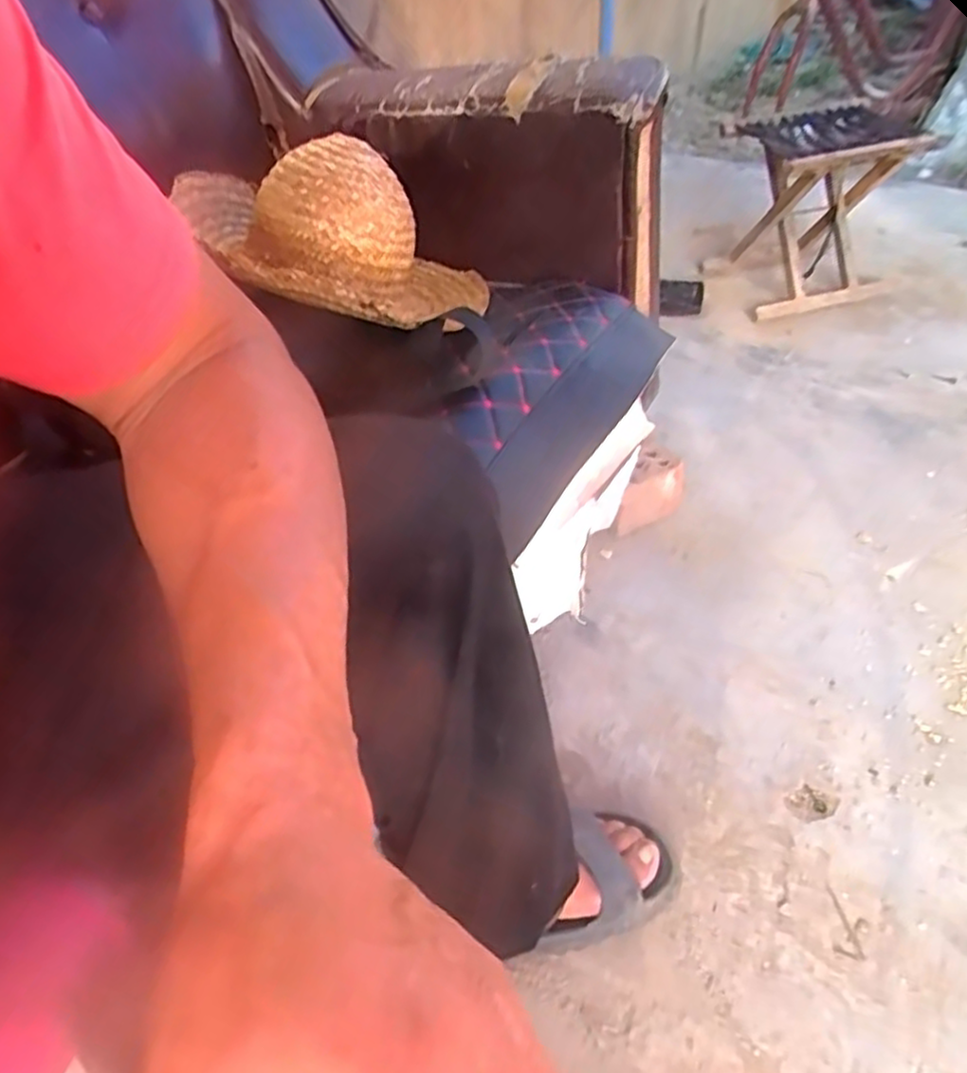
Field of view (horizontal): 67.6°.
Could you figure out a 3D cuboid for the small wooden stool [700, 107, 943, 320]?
[{"bbox_3d":[0.607,-0.602,1.359,0.335,0.314,0.276,11,47,17],"label":"small wooden stool"}]

